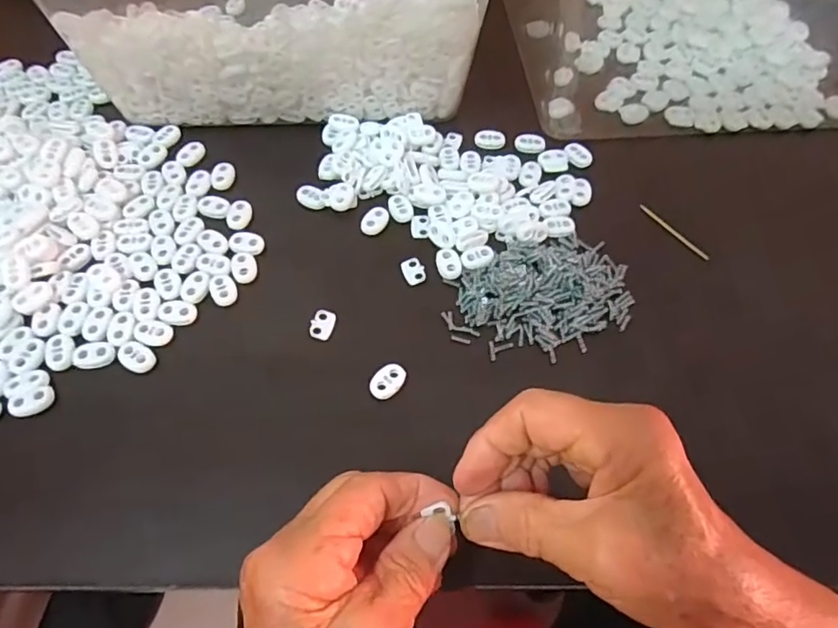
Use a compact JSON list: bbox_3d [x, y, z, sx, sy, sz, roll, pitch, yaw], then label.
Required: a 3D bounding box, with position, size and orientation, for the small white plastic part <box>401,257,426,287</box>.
[{"bbox_3d":[-0.004,-0.028,0.362,0.013,0.004,0.019,-20,62,-13],"label":"small white plastic part"}]

